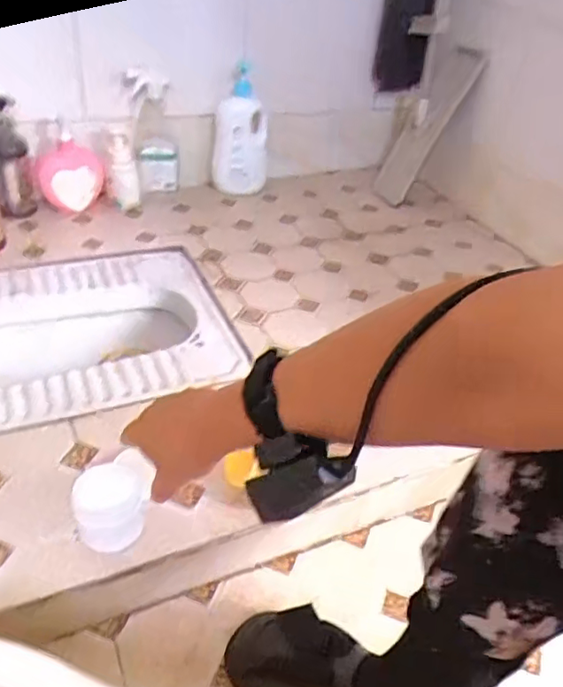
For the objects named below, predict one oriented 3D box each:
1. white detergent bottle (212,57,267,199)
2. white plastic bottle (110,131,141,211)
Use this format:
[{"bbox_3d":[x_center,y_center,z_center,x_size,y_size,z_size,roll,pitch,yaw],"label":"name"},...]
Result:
[{"bbox_3d":[-0.079,-0.419,1.175,0.110,0.247,0.068,6,38,-3],"label":"white detergent bottle"},{"bbox_3d":[-0.309,-0.329,1.143,0.058,0.140,0.052,-4,39,-15],"label":"white plastic bottle"}]

